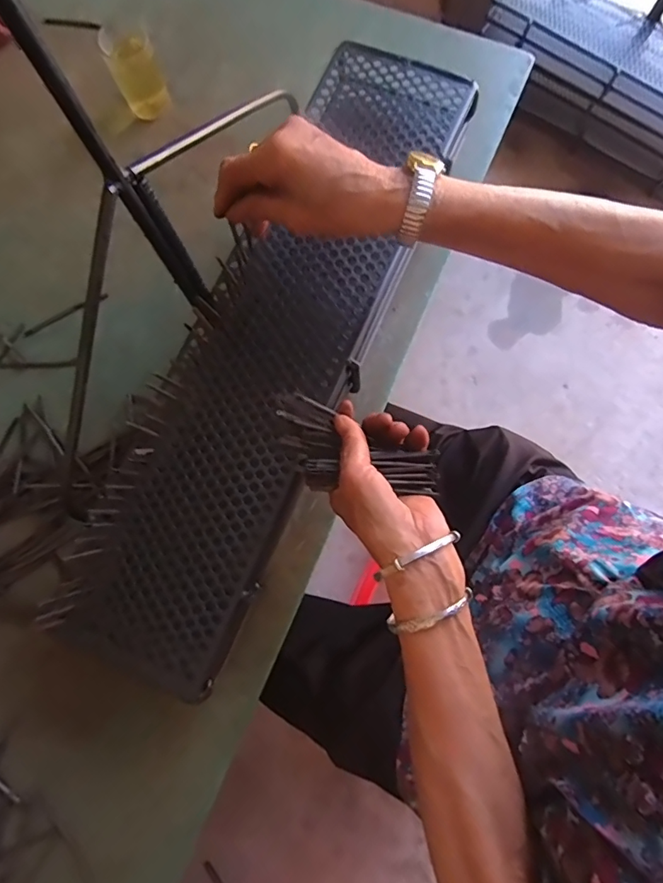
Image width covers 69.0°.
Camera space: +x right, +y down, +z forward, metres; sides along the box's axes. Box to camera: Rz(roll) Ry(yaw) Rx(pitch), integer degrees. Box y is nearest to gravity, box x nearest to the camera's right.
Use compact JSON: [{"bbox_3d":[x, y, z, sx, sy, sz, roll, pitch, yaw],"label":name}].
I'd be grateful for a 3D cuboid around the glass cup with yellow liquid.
[{"bbox_3d":[-0.216,-0.410,0.539,0.053,0.082,0.049,-23,79,-6],"label":"glass cup with yellow liquid"}]

